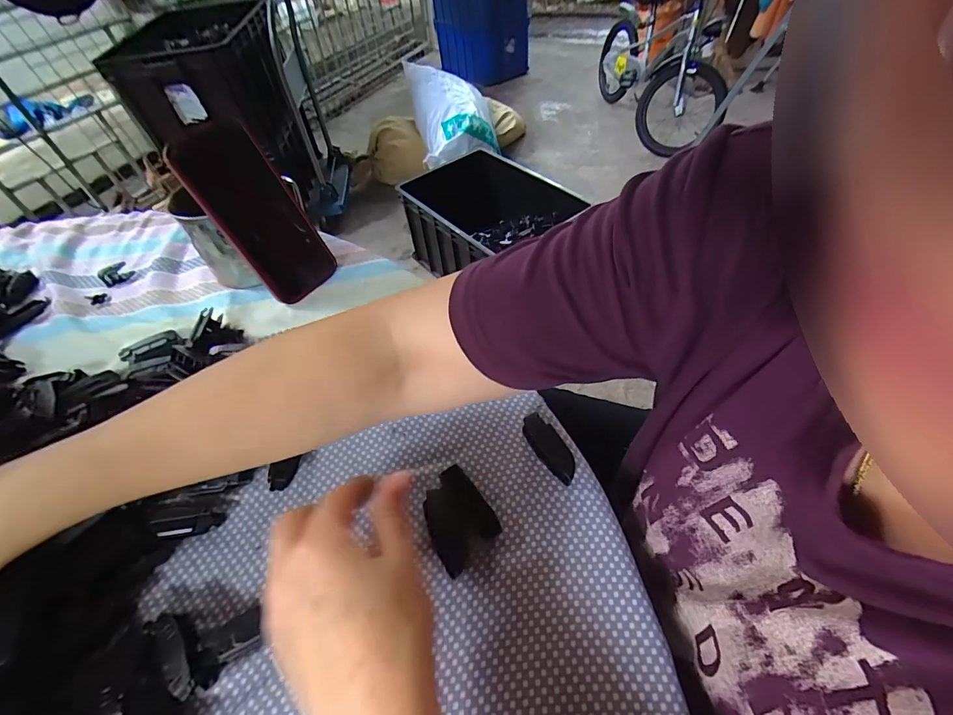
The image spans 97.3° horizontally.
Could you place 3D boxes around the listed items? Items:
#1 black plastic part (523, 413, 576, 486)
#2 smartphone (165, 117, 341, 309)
[{"bbox_3d":[0.053,0.065,0.303,0.018,0.018,0.054,-26,53,-16],"label":"black plastic part"},{"bbox_3d":[-0.202,-0.135,0.398,0.016,0.156,0.076,11,49,47],"label":"smartphone"}]

